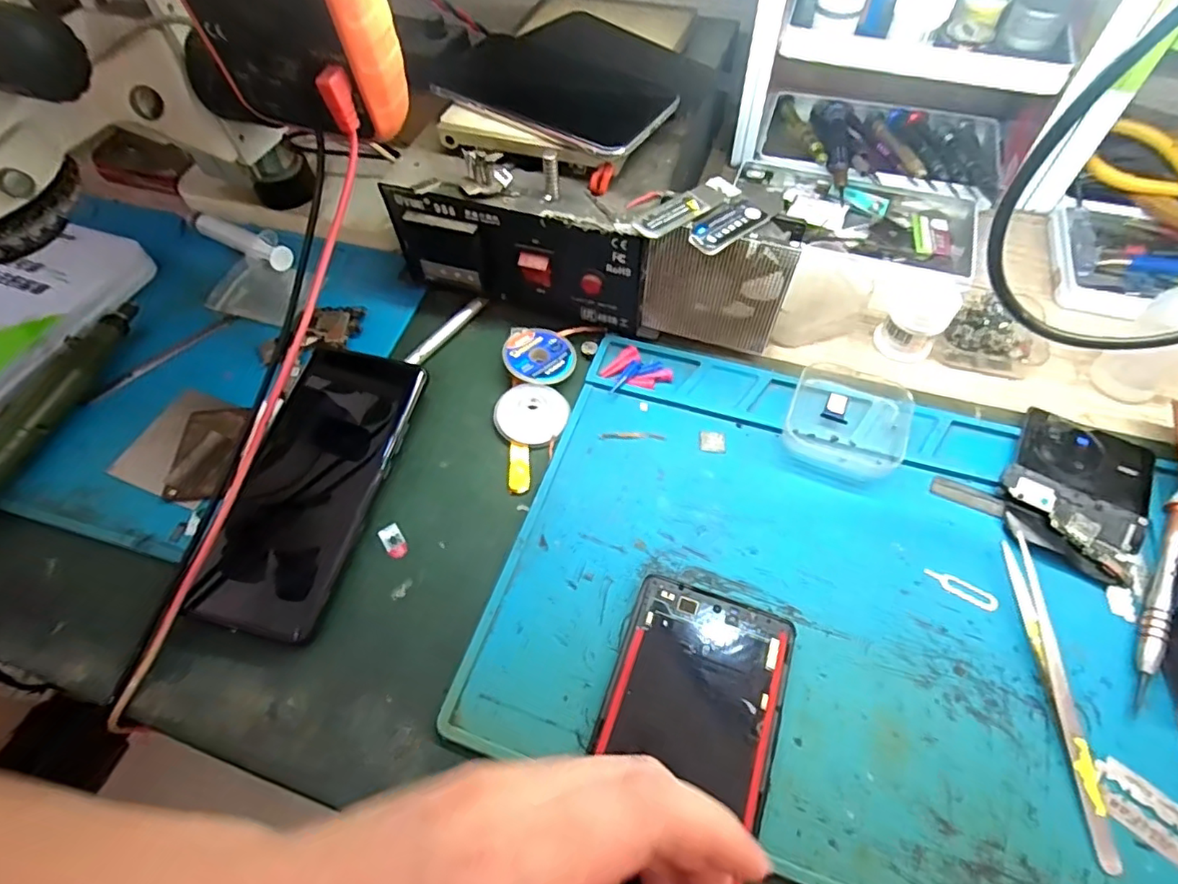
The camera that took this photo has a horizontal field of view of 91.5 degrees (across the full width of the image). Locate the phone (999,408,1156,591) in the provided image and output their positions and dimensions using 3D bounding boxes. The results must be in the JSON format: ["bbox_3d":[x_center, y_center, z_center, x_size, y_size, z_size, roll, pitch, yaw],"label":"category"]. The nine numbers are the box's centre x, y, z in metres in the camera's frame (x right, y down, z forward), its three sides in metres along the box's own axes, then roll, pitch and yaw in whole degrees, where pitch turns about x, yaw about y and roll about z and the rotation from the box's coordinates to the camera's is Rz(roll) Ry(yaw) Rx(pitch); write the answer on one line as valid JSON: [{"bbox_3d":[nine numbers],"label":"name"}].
[{"bbox_3d":[0.257,0.024,0.302,0.065,0.008,0.087,26,64,18],"label":"phone"}]

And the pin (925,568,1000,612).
[{"bbox_3d":[0.183,0.071,0.281,0.033,0.004,0.010,32,66,21],"label":"pin"}]

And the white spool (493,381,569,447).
[{"bbox_3d":[-0.035,-0.017,0.343,0.042,0.009,0.039,-2,58,3],"label":"white spool"}]

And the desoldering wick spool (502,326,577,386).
[{"bbox_3d":[-0.031,-0.055,0.363,0.043,0.013,0.046,-2,58,3],"label":"desoldering wick spool"}]

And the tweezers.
[{"bbox_3d":[0.209,0.101,0.256,0.011,0.011,0.146,3,59,6],"label":"tweezers"}]

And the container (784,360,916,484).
[{"bbox_3d":[0.148,-0.016,0.328,0.062,0.017,0.071,18,62,15],"label":"container"}]

